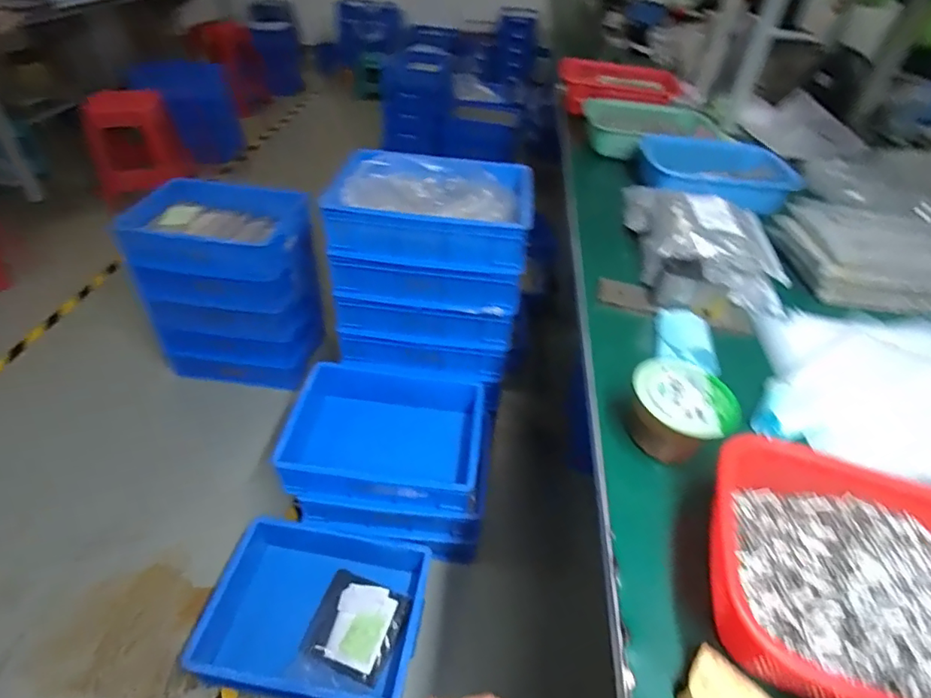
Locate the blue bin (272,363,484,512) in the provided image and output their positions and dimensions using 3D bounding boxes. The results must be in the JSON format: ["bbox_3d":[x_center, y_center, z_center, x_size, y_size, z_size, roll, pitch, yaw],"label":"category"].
[{"bbox_3d":[-0.193,0.199,1.158,0.451,0.125,0.311,5,41,0],"label":"blue bin"}]

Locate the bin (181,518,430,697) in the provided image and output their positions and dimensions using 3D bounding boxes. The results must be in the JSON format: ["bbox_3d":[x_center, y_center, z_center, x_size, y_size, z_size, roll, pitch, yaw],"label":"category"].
[{"bbox_3d":[-0.310,0.545,1.047,0.424,0.096,0.321,8,42,4],"label":"bin"}]

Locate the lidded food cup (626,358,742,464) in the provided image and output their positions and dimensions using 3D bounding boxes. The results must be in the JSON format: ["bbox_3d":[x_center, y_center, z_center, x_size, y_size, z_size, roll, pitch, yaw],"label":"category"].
[{"bbox_3d":[0.224,0.070,0.538,0.100,0.070,0.104,20,44,17],"label":"lidded food cup"}]

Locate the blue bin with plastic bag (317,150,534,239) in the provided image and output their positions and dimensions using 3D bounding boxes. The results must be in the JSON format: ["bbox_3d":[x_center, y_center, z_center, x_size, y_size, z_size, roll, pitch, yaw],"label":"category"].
[{"bbox_3d":[-0.068,-0.322,1.087,0.413,0.113,0.287,6,42,2],"label":"blue bin with plastic bag"}]

